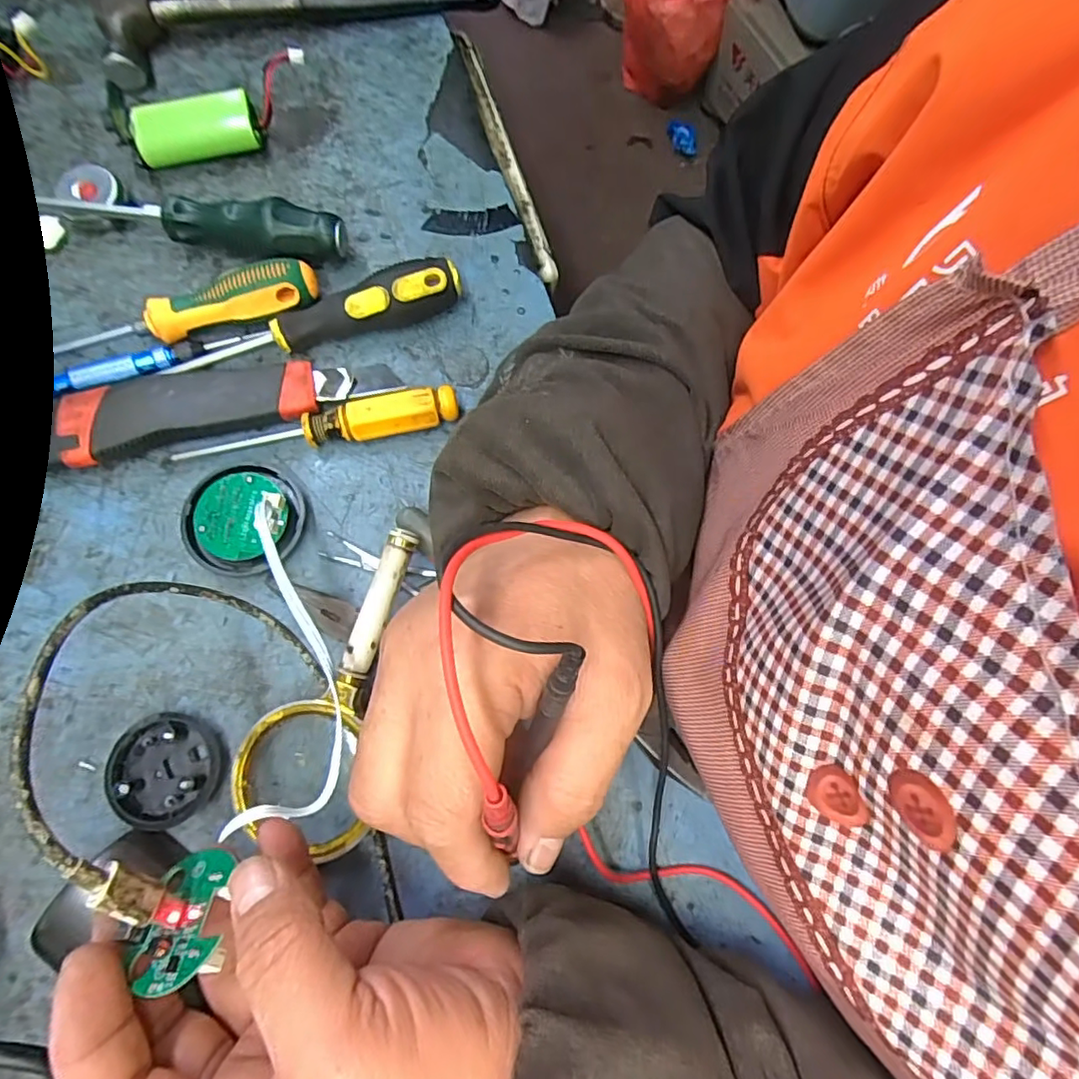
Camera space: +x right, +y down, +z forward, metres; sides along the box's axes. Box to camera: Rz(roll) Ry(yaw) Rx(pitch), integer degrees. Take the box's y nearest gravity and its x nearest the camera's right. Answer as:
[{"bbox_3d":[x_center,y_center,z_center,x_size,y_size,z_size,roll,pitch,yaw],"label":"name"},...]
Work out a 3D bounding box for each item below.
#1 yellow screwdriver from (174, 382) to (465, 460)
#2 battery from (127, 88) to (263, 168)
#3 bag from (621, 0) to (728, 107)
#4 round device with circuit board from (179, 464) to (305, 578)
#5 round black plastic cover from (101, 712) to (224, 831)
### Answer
[{"bbox_3d":[-0.115,-0.057,0.313,0.145,0.022,0.019,-11,76,-5],"label":"yellow screwdriver"},{"bbox_3d":[-0.203,-0.243,0.359,0.068,0.024,0.028,-15,76,-6],"label":"battery"},{"bbox_3d":[0.286,-1.122,1.313,0.205,0.209,0.217,7,75,0],"label":"bag"},{"bbox_3d":[-0.149,-0.011,0.303,0.056,0.016,0.054,2,75,-1],"label":"round device with circuit board"},{"bbox_3d":[-0.170,0.104,0.274,0.044,0.014,0.046,0,75,-2],"label":"round black plastic cover"}]

